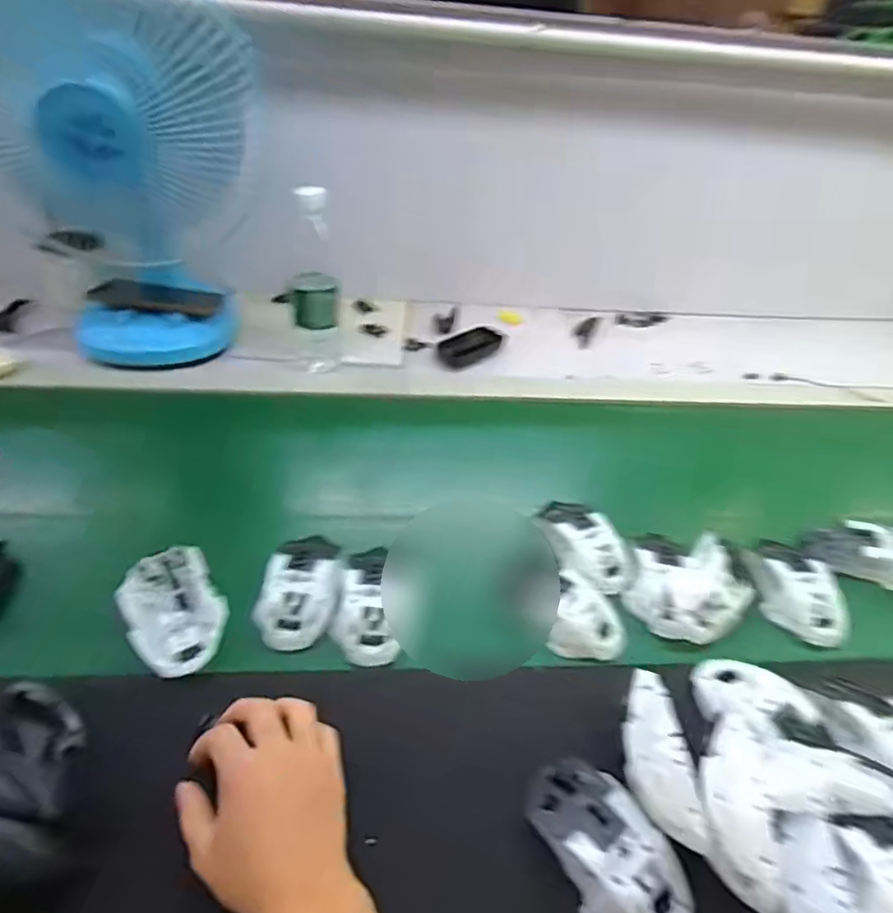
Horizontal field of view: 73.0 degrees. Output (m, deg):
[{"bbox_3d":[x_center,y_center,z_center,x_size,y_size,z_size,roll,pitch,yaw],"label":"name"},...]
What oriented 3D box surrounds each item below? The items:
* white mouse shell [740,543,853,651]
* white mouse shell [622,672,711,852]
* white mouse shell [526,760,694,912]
[{"bbox_3d":[0.329,0.122,0.570,0.059,0.036,0.115,1,40,-6],"label":"white mouse shell"},{"bbox_3d":[0.140,0.200,0.405,0.035,0.050,0.111,-1,57,-9],"label":"white mouse shell"},{"bbox_3d":[0.104,0.250,0.388,0.064,0.037,0.116,-17,45,-26],"label":"white mouse shell"}]

